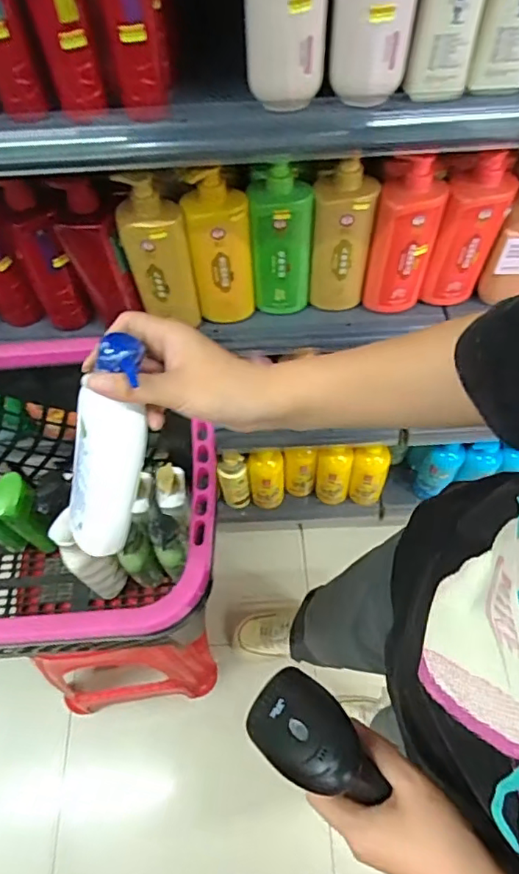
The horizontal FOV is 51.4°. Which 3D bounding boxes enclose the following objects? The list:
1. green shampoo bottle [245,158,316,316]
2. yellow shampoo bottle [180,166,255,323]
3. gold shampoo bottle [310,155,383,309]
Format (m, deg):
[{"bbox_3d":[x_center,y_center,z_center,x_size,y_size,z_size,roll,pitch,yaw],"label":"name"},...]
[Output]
[{"bbox_3d":[0.031,-0.278,0.773,0.083,0.213,0.068,-2,64,1],"label":"green shampoo bottle"},{"bbox_3d":[-0.053,-0.259,0.754,0.080,0.229,0.049,-7,64,-2],"label":"yellow shampoo bottle"},{"bbox_3d":[0.117,-0.282,0.775,0.081,0.210,0.066,2,64,3],"label":"gold shampoo bottle"}]

